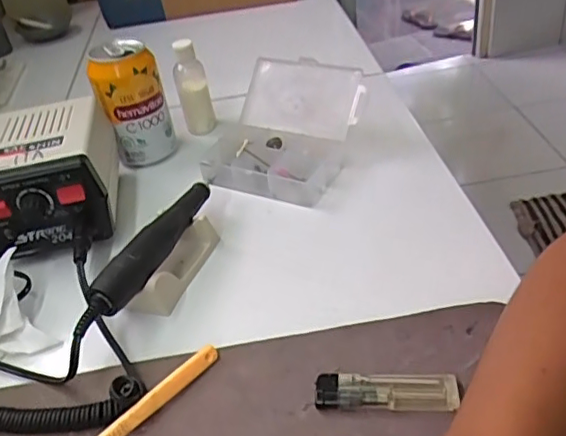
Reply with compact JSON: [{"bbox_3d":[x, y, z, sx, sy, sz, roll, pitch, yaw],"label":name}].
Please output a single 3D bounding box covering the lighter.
[{"bbox_3d":[0.061,0.102,0.342,0.081,0.010,0.023,-1,38,8],"label":"lighter"}]

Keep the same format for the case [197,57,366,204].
[{"bbox_3d":[-0.001,-0.087,0.547,0.131,0.081,0.134,11,42,22],"label":"case"}]

